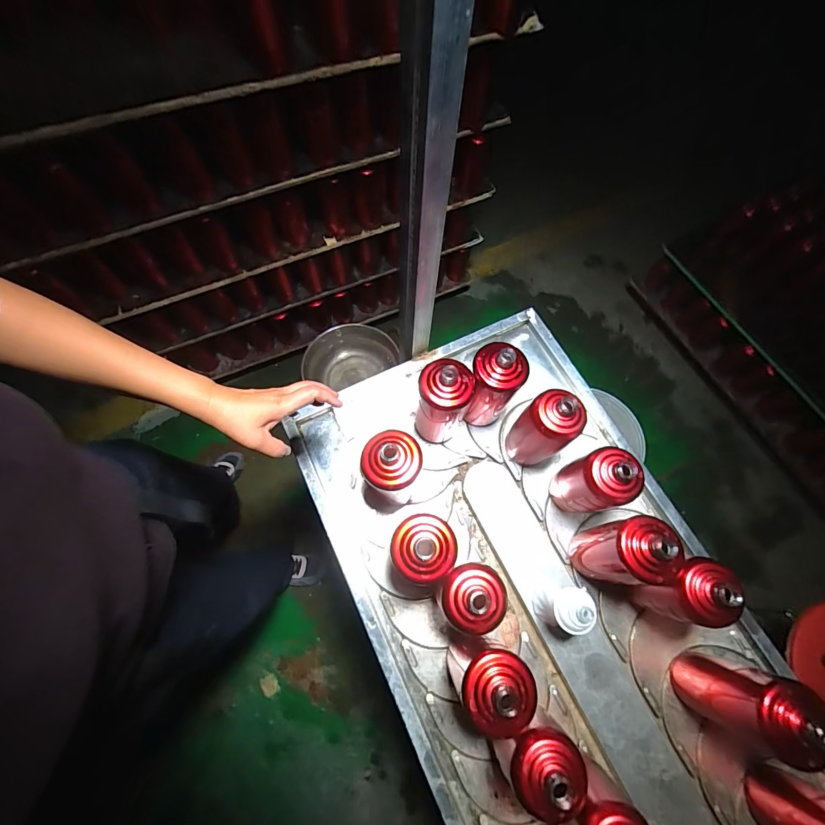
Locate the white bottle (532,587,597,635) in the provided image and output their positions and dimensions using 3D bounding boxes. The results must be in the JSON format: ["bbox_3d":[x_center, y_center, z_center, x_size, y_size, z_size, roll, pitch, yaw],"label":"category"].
[{"bbox_3d":[0.210,0.272,0.542,0.050,0.111,0.058,6,68,2],"label":"white bottle"}]

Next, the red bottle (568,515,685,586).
[{"bbox_3d":[0.299,0.197,0.550,0.075,0.186,0.079,0,68,0],"label":"red bottle"}]

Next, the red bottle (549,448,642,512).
[{"bbox_3d":[0.270,0.109,0.592,0.063,0.178,0.082,-14,68,-6],"label":"red bottle"}]

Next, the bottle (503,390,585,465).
[{"bbox_3d":[0.207,0.029,0.618,0.069,0.178,0.081,-37,73,-14],"label":"bottle"}]

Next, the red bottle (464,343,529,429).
[{"bbox_3d":[0.130,-0.043,0.632,0.077,0.190,0.069,28,70,11],"label":"red bottle"}]

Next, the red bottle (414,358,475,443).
[{"bbox_3d":[0.048,-0.008,0.635,0.079,0.184,0.072,0,68,0],"label":"red bottle"}]

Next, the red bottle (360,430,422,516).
[{"bbox_3d":[-0.035,0.094,0.592,0.094,0.190,0.069,-35,72,-14],"label":"red bottle"}]

